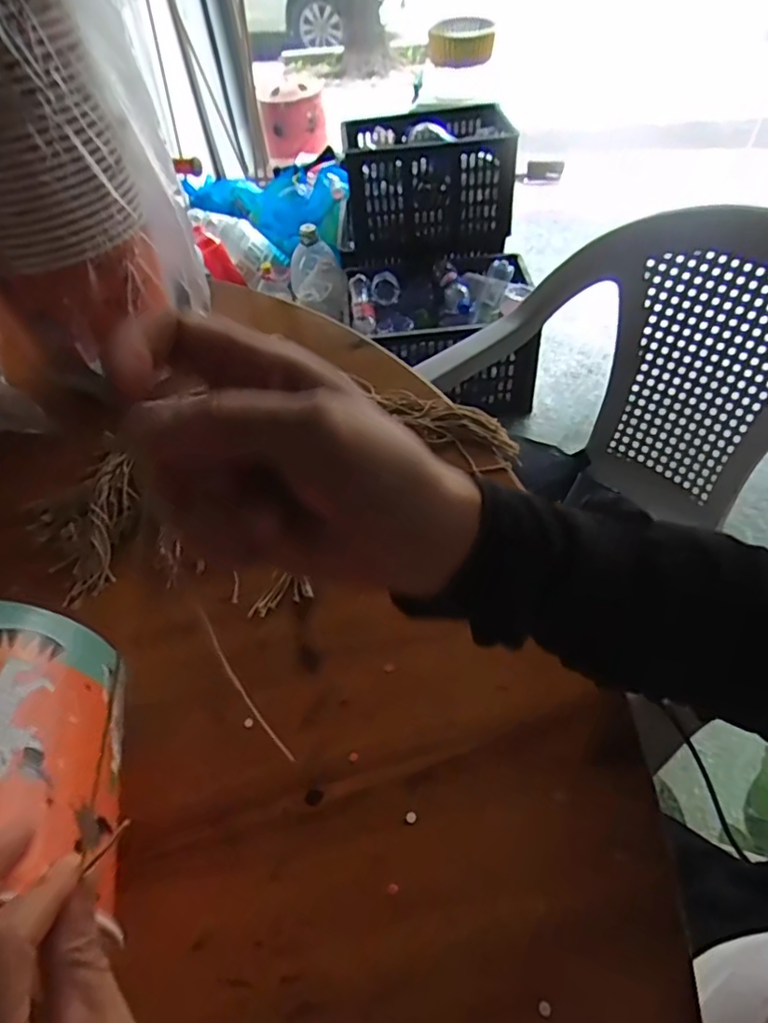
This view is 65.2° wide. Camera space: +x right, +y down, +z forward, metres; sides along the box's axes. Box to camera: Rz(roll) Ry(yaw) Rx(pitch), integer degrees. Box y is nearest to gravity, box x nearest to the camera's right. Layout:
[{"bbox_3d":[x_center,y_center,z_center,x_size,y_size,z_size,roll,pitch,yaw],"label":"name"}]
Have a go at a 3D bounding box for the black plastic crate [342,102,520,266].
[{"bbox_3d":[0.115,-0.895,1.653,0.448,0.286,0.240,-2,50,4],"label":"black plastic crate"}]

